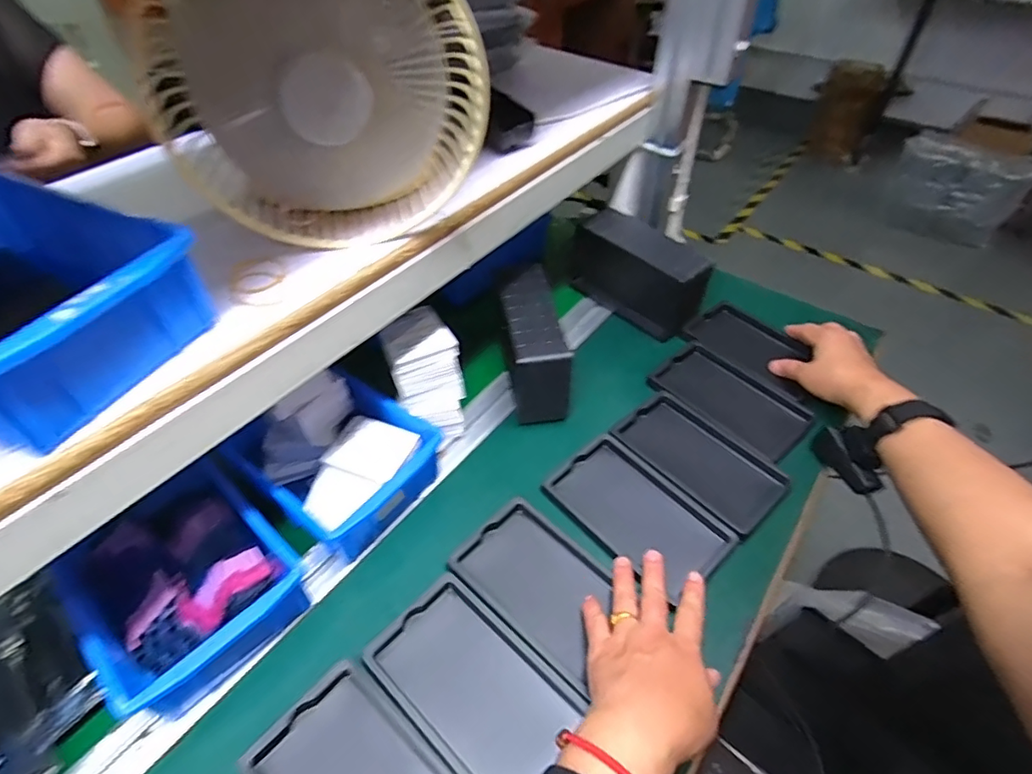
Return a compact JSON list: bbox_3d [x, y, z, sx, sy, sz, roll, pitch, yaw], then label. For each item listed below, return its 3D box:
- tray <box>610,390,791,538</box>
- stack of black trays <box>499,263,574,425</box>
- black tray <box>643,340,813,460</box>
[{"bbox_3d":[0.184,0.071,0.554,0.096,0.019,0.161,-33,54,-26],"label":"tray"},{"bbox_3d":[0.017,-0.045,0.604,0.057,0.101,0.163,-9,47,-7],"label":"stack of black trays"},{"bbox_3d":[0.241,0.010,0.613,0.099,0.009,0.159,-36,56,-28],"label":"black tray"}]

